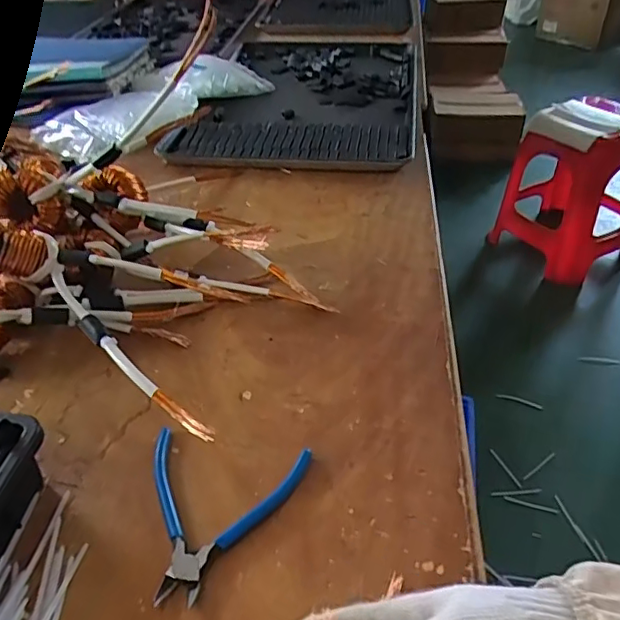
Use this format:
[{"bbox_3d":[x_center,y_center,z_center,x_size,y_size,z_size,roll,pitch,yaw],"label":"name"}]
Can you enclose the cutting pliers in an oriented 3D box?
[{"bbox_3d":[-0.070,0.151,0.432,0.126,0.011,0.131,3,40,6],"label":"cutting pliers"}]

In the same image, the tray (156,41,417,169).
[{"bbox_3d":[-0.001,-0.390,1.043,0.371,0.039,0.556,4,40,8],"label":"tray"}]

